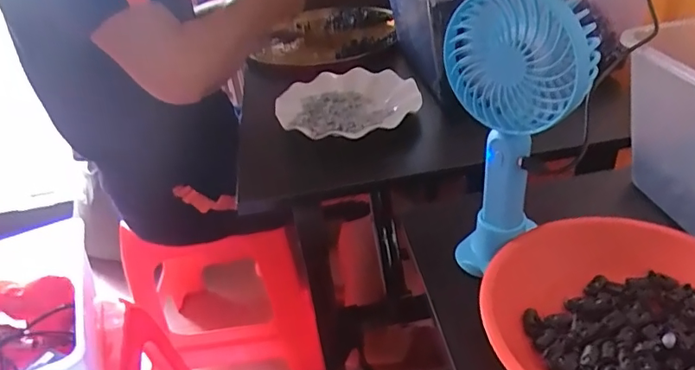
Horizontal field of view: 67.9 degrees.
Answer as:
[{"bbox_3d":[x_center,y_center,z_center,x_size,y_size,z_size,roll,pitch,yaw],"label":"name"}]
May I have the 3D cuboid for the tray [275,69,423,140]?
[{"bbox_3d":[-0.001,-0.110,0.690,0.184,0.031,0.171,-14,35,-9],"label":"tray"}]

